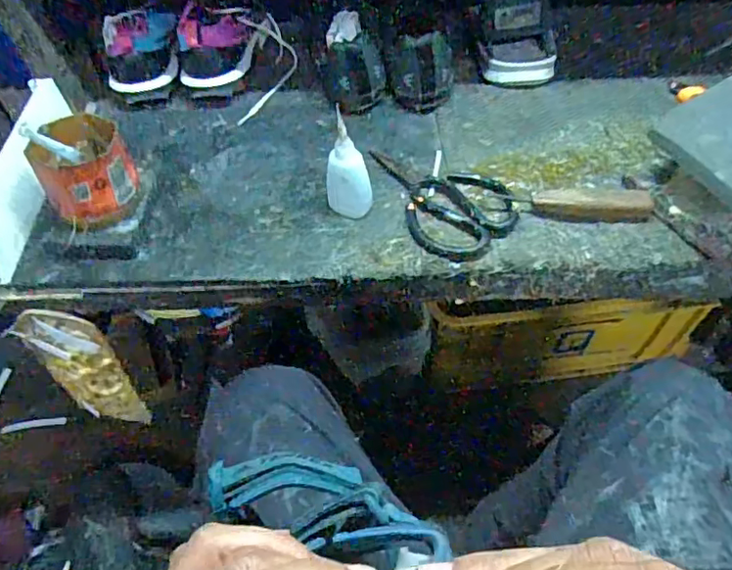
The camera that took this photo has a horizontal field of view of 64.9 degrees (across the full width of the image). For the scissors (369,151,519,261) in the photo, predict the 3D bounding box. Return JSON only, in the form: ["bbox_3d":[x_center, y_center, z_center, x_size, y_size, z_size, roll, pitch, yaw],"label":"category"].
[{"bbox_3d":[0.080,-0.094,0.571,0.100,0.016,0.163,-17,56,-10],"label":"scissors"}]

